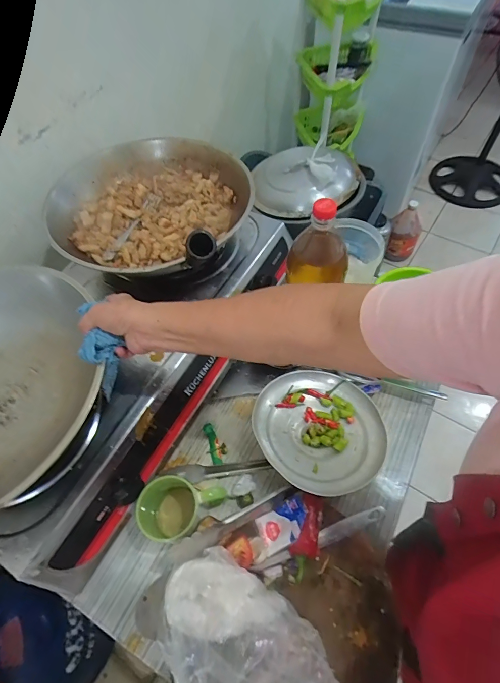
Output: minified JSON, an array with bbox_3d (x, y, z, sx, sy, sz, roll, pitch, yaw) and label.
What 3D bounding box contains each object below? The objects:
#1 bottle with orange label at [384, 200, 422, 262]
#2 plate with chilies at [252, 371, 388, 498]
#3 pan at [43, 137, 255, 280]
[{"bbox_3d":[0.685,-0.495,1.580,0.115,0.248,0.129,12,61,11],"label":"bottle with orange label"},{"bbox_3d":[0.110,0.133,0.578,0.200,0.061,0.207,-2,59,3],"label":"plate with chilies"},{"bbox_3d":[-0.157,-0.239,0.638,0.345,0.108,0.351,31,66,20],"label":"pan"}]

